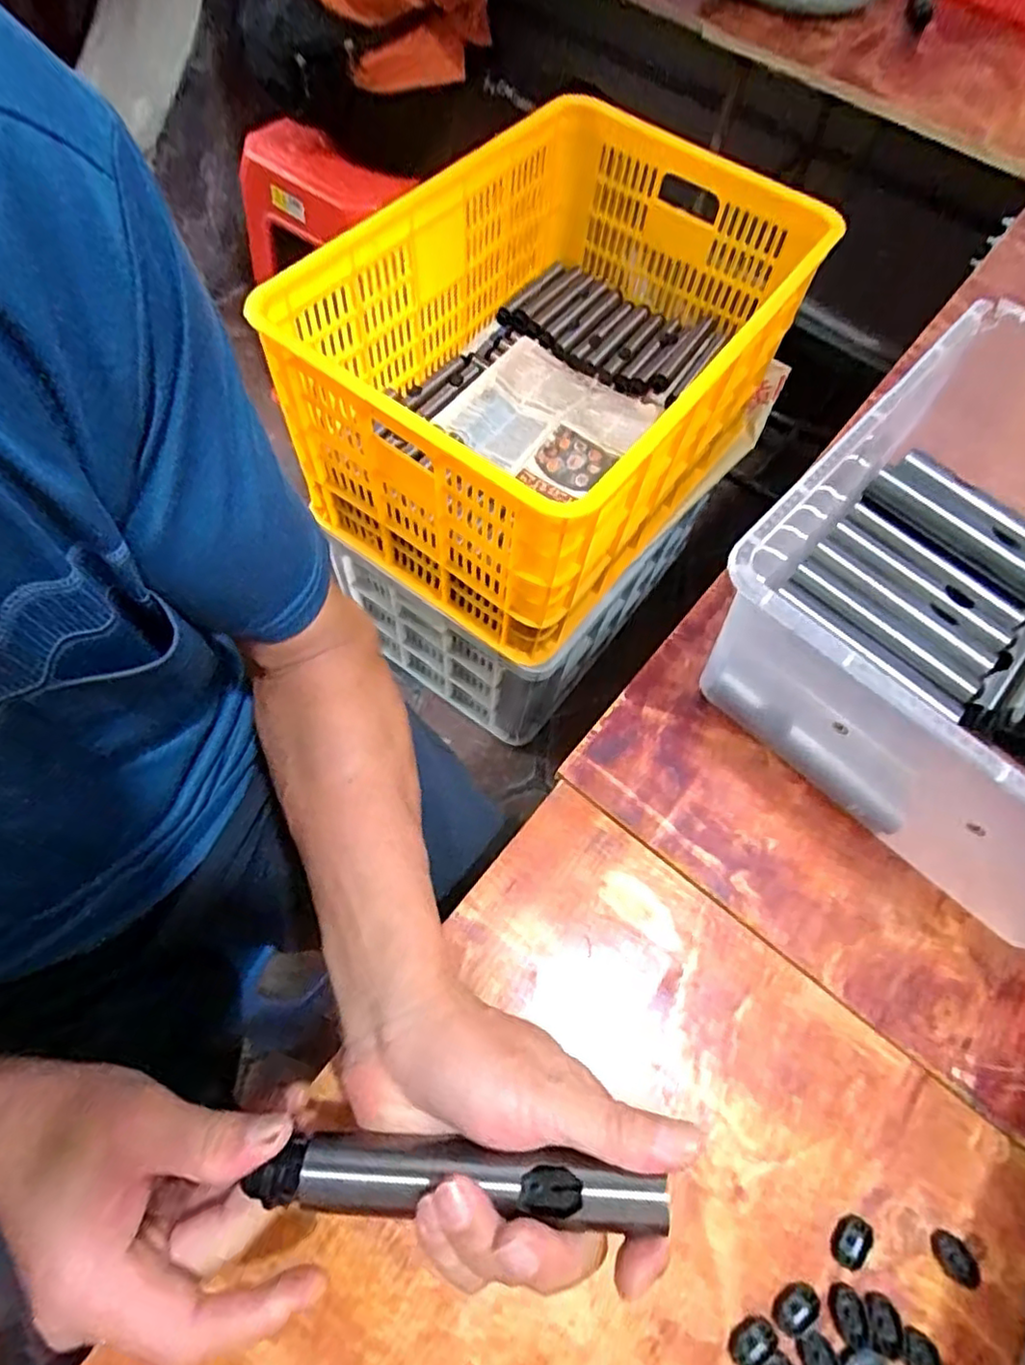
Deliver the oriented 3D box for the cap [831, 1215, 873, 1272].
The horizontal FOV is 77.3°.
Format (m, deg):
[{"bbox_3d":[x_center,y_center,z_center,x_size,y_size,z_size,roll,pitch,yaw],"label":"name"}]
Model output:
[{"bbox_3d":[0.167,0.275,0.313,0.023,0.004,0.016,-38,72,-19],"label":"cap"}]

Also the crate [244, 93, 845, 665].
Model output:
[{"bbox_3d":[0.061,-0.404,0.847,0.417,0.330,0.626,36,68,11],"label":"crate"}]

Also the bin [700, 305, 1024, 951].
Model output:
[{"bbox_3d":[0.307,-0.021,0.385,0.331,0.154,0.294,40,68,15],"label":"bin"}]

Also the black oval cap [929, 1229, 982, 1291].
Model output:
[{"bbox_3d":[0.220,0.285,0.316,0.016,0.009,0.022,-41,73,-20],"label":"black oval cap"}]

